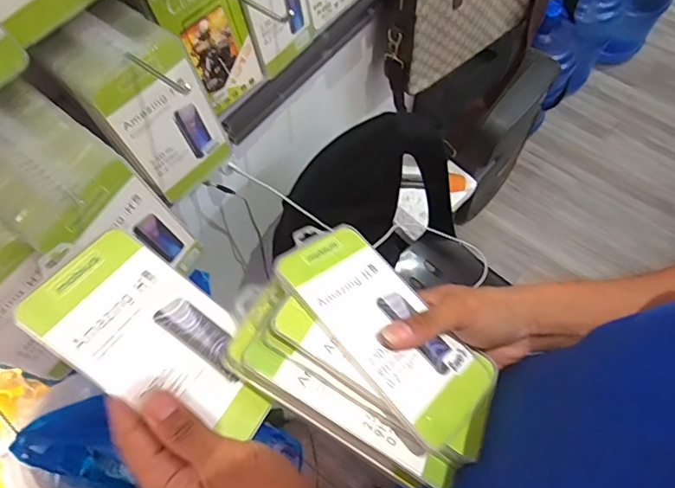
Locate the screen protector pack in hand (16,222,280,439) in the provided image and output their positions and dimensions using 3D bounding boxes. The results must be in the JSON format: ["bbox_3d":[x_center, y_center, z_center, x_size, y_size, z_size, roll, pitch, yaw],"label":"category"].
[{"bbox_3d":[-0.117,0.064,0.324,0.169,0.009,0.087,40,50,-7],"label":"screen protector pack in hand"}]

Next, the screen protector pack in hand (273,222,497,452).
[{"bbox_3d":[0.033,0.055,0.354,0.173,0.004,0.089,46,45,11],"label":"screen protector pack in hand"}]

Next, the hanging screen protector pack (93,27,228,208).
[{"bbox_3d":[-0.157,-0.111,0.465,0.012,0.166,0.088,39,74,18],"label":"hanging screen protector pack"}]

